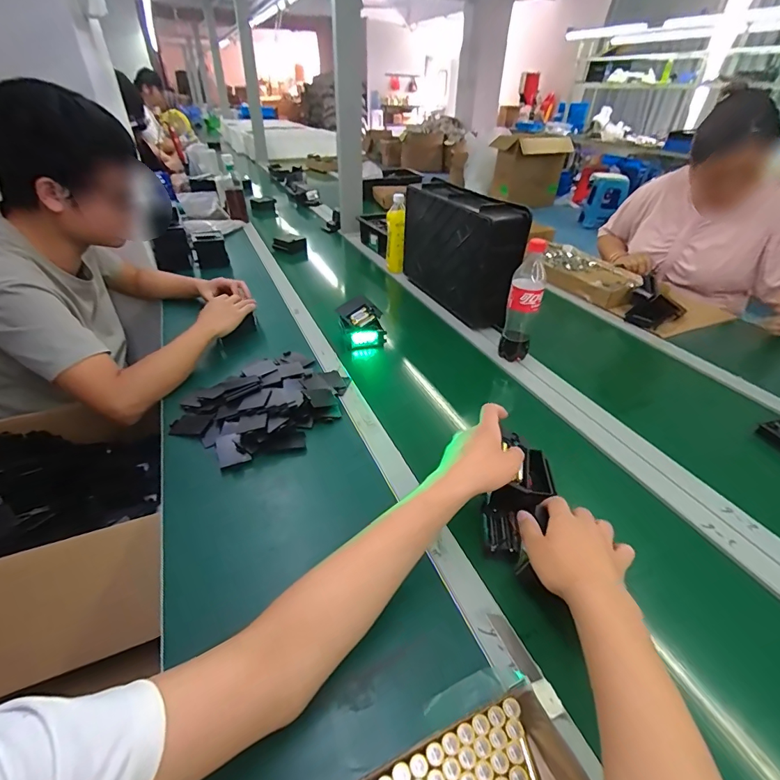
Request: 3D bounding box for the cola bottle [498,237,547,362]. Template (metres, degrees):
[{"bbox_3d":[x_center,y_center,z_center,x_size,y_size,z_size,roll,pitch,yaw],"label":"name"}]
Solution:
[{"bbox_3d":[0.266,-0.171,0.811,0.058,0.237,0.063,11,38,13],"label":"cola bottle"}]

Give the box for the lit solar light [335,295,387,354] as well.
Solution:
[{"bbox_3d":[-0.065,-0.146,0.933,0.103,0.093,0.093,-3,37,-5],"label":"lit solar light"}]

